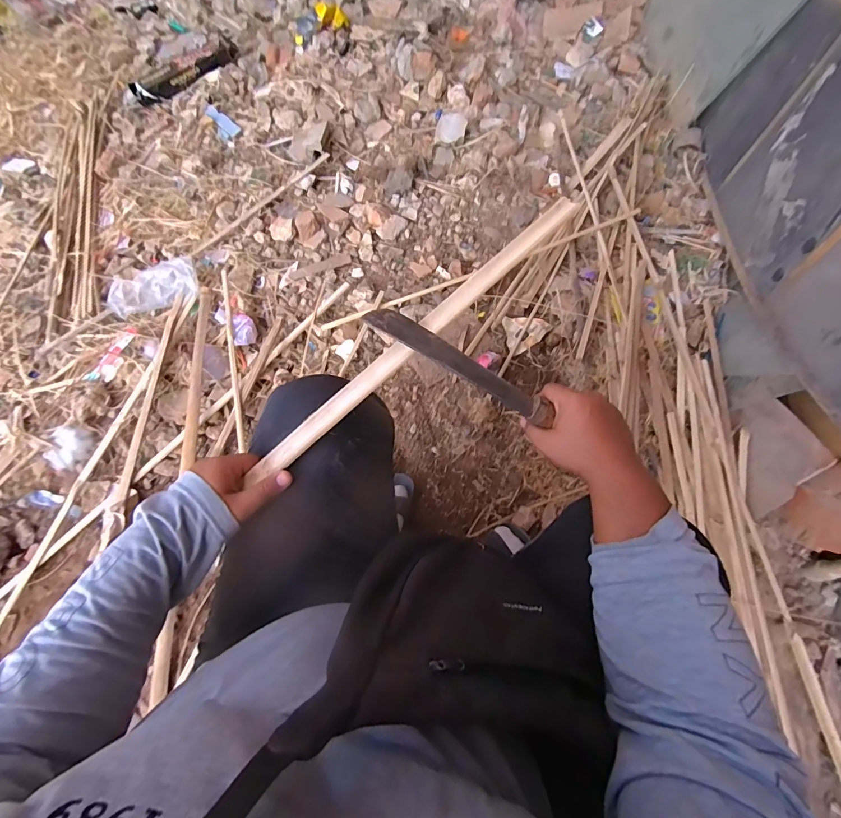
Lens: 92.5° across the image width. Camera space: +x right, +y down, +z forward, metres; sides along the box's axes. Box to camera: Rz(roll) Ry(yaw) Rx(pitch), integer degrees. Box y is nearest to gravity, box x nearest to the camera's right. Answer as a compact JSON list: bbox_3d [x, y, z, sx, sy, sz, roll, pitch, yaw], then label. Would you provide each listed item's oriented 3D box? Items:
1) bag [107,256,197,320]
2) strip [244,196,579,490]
[{"bbox_3d":[-0.657,-0.298,0.999,0.207,0.069,0.111,-13,68,-3],"label":"bag"},{"bbox_3d":[0.001,-0.086,0.461,0.479,0.009,0.027,-42,72,-6],"label":"strip"}]

